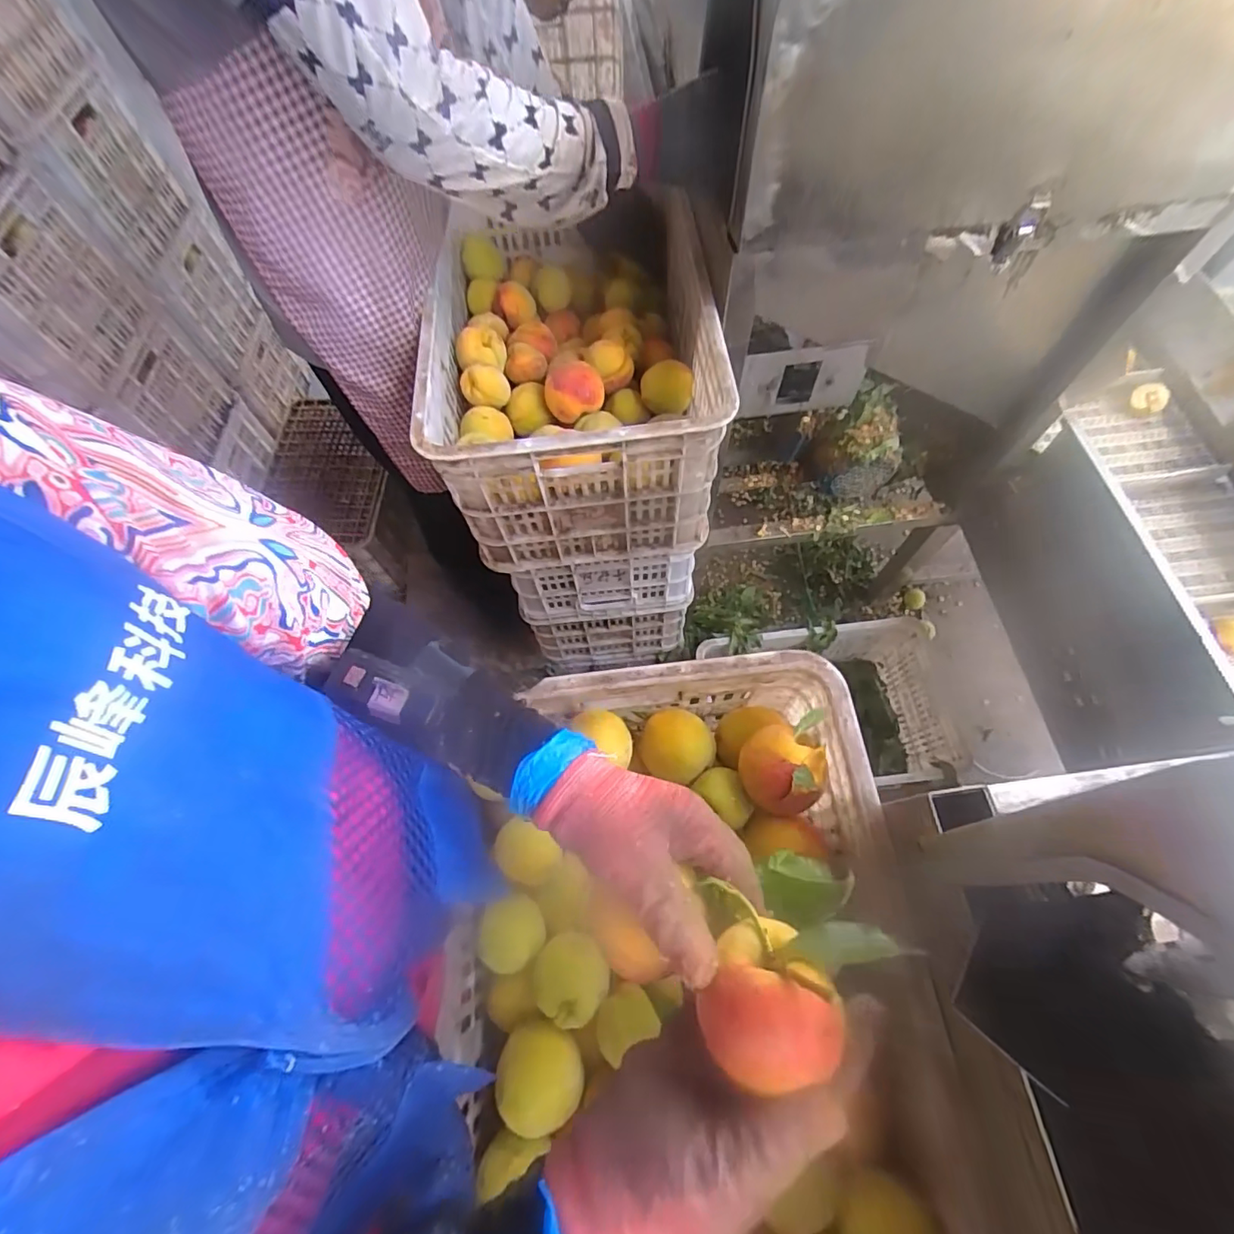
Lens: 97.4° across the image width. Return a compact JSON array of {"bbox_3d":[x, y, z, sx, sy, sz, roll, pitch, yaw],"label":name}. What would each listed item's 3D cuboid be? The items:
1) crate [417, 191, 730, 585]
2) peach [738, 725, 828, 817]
[{"bbox_3d":[-0.065,-0.353,0.776,0.341,0.263,0.505,-6,65,-2],"label":"crate"},{"bbox_3d":[0.136,0.128,0.447,0.068,0.062,0.058,24,67,12],"label":"peach"}]

